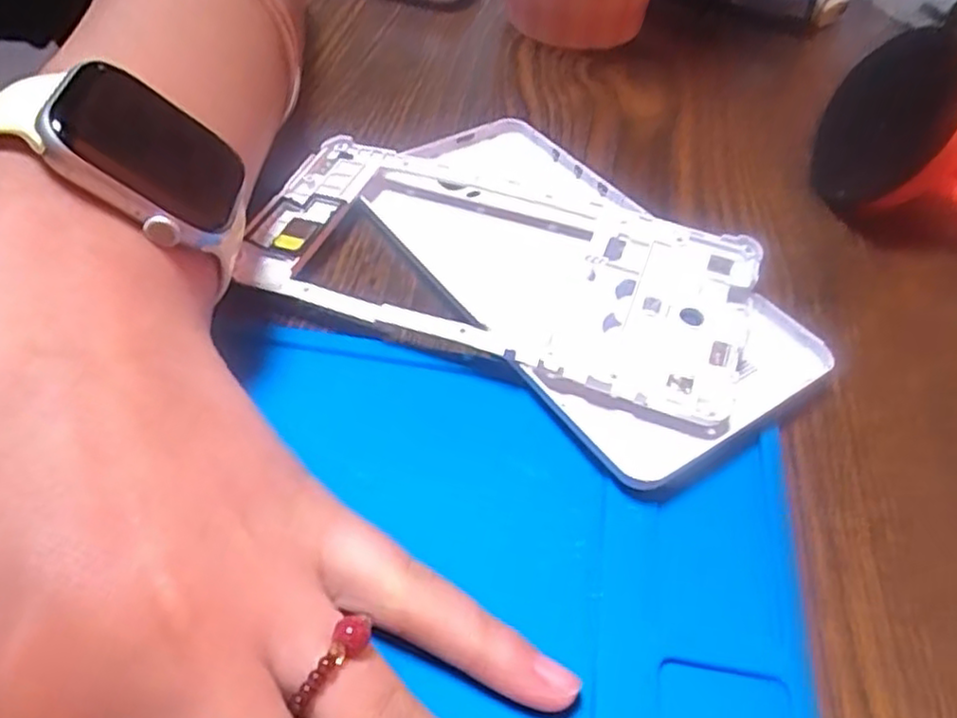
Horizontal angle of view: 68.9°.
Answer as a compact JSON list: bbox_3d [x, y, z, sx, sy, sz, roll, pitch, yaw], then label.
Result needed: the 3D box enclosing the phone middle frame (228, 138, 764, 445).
[{"bbox_3d":[0.004,-0.027,0.201,0.145,0.012,0.069,17,51,13],"label":"phone middle frame"}]

